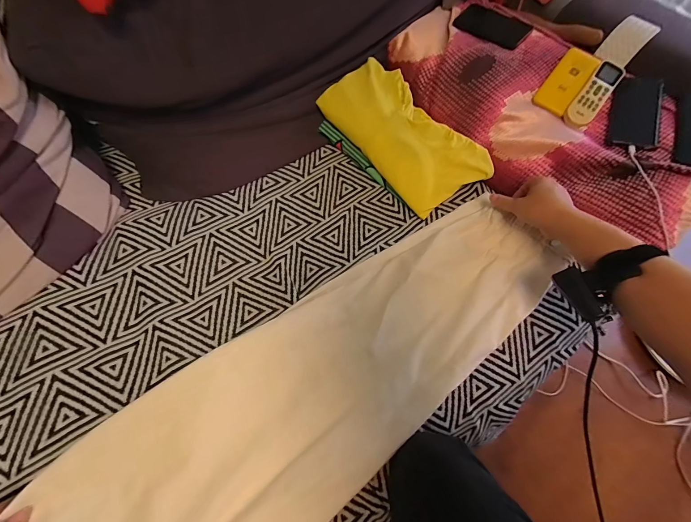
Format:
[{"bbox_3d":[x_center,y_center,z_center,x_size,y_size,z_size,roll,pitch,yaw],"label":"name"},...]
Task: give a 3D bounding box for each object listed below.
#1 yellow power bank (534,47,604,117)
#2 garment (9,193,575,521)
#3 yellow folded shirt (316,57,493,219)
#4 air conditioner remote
[{"bbox_3d":[0.447,-0.367,0.613,0.071,0.029,0.148,33,87,13],"label":"yellow power bank"},{"bbox_3d":[-0.027,0.177,0.453,0.820,0.076,0.273,-34,70,-16],"label":"garment"},{"bbox_3d":[0.111,-0.262,0.632,0.158,0.077,0.348,-35,70,-18],"label":"yellow folded shirt"},{"bbox_3d":[0.484,-0.325,0.596,0.048,0.024,0.138,38,93,15],"label":"air conditioner remote"}]

